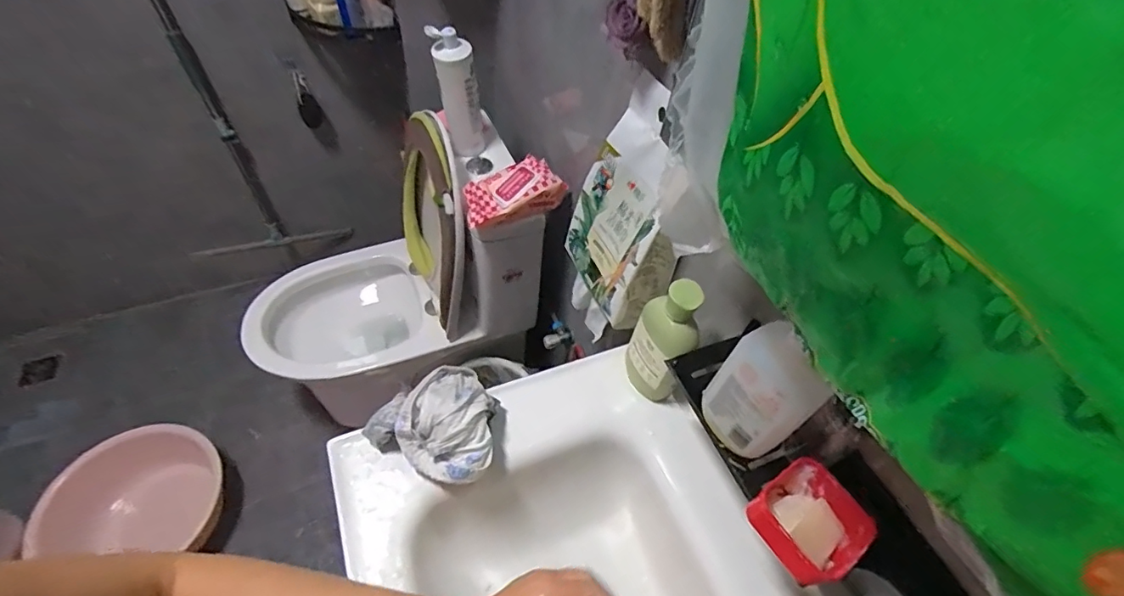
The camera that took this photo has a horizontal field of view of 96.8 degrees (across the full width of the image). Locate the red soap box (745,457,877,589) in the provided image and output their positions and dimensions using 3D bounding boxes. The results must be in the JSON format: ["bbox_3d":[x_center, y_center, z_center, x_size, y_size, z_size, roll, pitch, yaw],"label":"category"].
[{"bbox_3d":[0.232,0.210,0.465,0.096,0.033,0.092,-27,60,-23],"label":"red soap box"}]

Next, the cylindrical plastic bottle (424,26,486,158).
[{"bbox_3d":[-0.200,-0.391,0.974,0.078,0.239,0.061,37,58,20],"label":"cylindrical plastic bottle"}]

